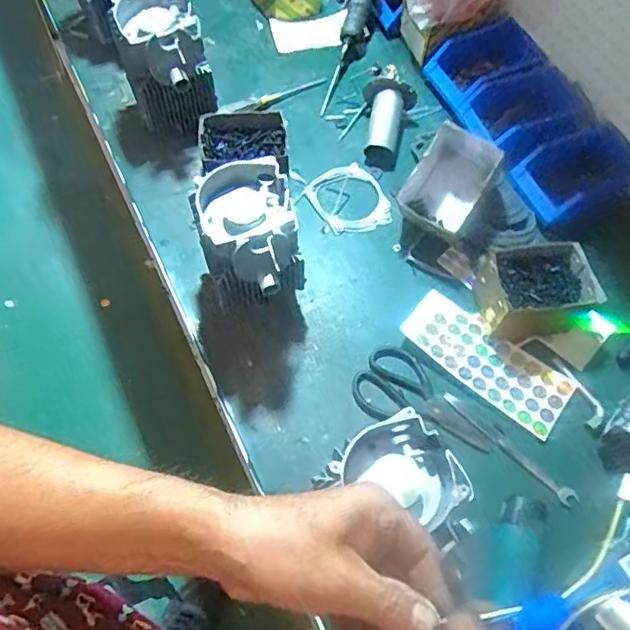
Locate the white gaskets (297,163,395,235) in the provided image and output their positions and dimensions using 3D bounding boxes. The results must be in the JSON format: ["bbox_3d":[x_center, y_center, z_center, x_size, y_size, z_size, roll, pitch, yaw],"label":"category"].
[{"bbox_3d":[0.052,-0.190,0.954,0.138,0.013,0.137,2,63,-3],"label":"white gaskets"}]

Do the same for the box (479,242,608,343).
[{"bbox_3d":[0.316,-0.036,0.847,0.155,0.093,0.110,-8,64,-8],"label":"box"}]

